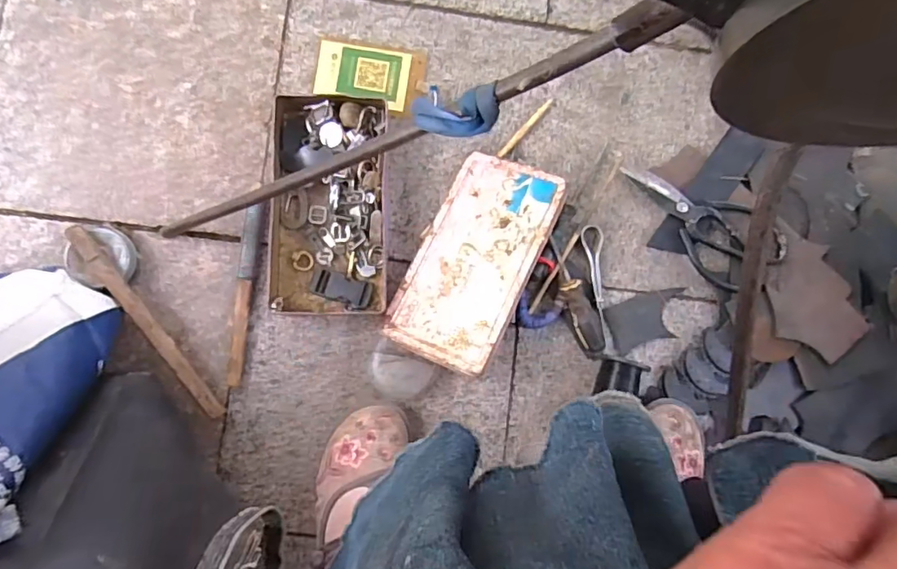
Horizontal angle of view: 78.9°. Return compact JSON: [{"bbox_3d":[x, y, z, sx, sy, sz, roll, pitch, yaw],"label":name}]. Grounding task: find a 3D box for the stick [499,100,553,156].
[{"bbox_3d":[0.087,-0.178,0.619,0.009,0.006,0.091,42,84,-3],"label":"stick"}]

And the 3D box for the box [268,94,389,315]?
[{"bbox_3d":[-0.125,-0.083,0.574,0.116,0.037,0.225,0,87,-6],"label":"box"}]

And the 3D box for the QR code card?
[{"bbox_3d":[-0.086,-0.231,0.605,0.119,0.006,0.075,5,87,-6],"label":"QR code card"}]

